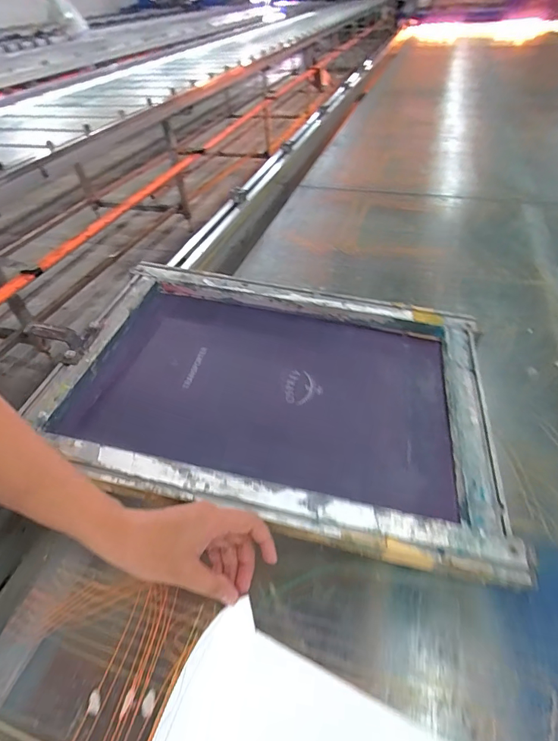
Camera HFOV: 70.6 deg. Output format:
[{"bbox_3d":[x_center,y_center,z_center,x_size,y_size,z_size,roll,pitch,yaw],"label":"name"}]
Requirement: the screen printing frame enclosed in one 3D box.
[{"bbox_3d":[-0.003,0.015,0.536,0.554,0.042,0.394,10,47,7],"label":"screen printing frame"}]

